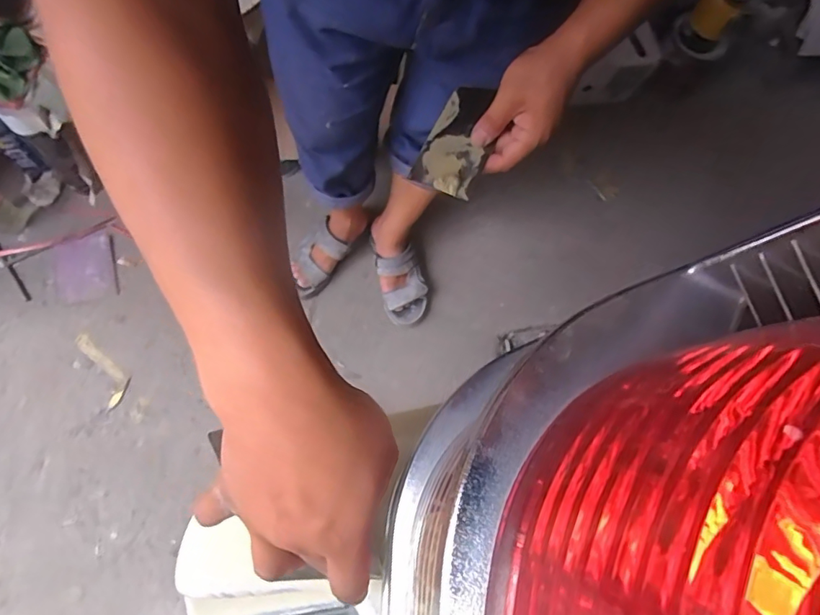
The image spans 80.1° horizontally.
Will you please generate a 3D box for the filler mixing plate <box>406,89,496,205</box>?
[{"bbox_3d":[0.052,-0.172,0.485,0.069,0.011,0.142,18,68,28],"label":"filler mixing plate"}]

